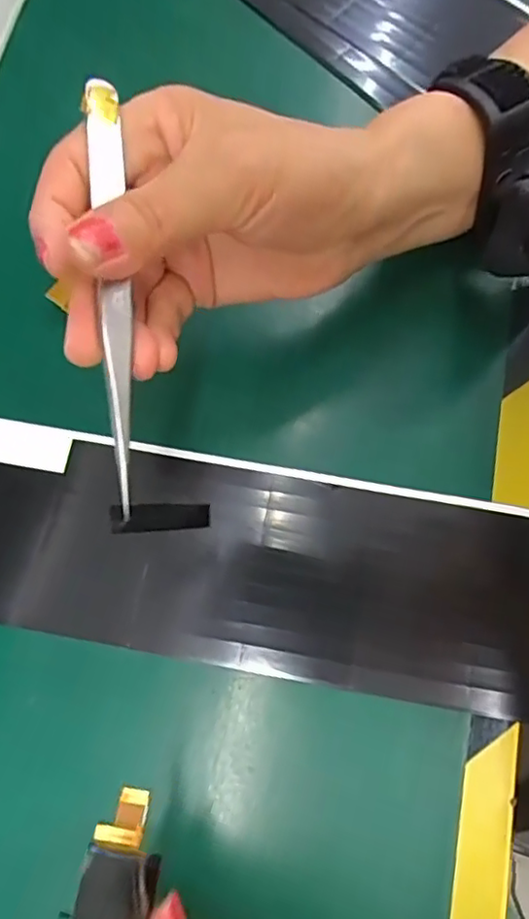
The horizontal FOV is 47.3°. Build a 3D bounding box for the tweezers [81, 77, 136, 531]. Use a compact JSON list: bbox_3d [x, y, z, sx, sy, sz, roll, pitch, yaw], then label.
[{"bbox_3d":[-0.044,-0.050,0.176,0.008,0.006,0.128,-5,82,-2],"label":"tweezers"}]

